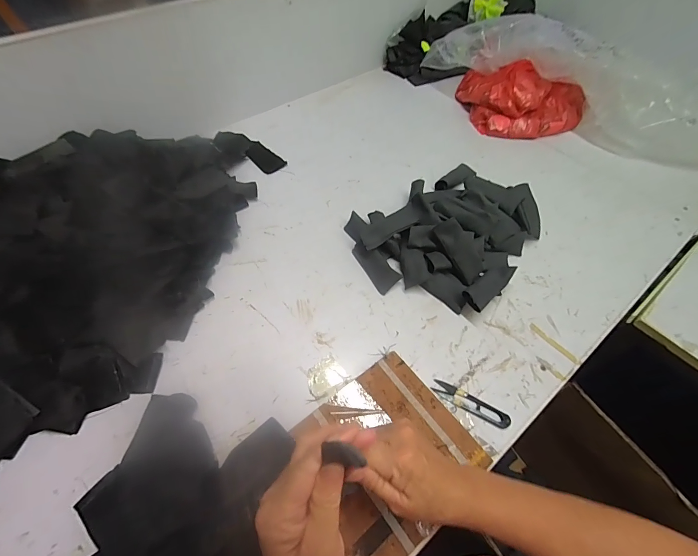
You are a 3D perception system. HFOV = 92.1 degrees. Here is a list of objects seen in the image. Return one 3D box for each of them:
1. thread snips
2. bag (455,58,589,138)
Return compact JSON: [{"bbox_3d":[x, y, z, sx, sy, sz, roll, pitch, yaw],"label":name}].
[{"bbox_3d":[0.159,0.166,0.442,0.101,0.005,0.023,28,59,20],"label":"thread snips"},{"bbox_3d":[0.406,-0.430,0.806,0.284,0.090,0.202,15,56,11],"label":"bag"}]

